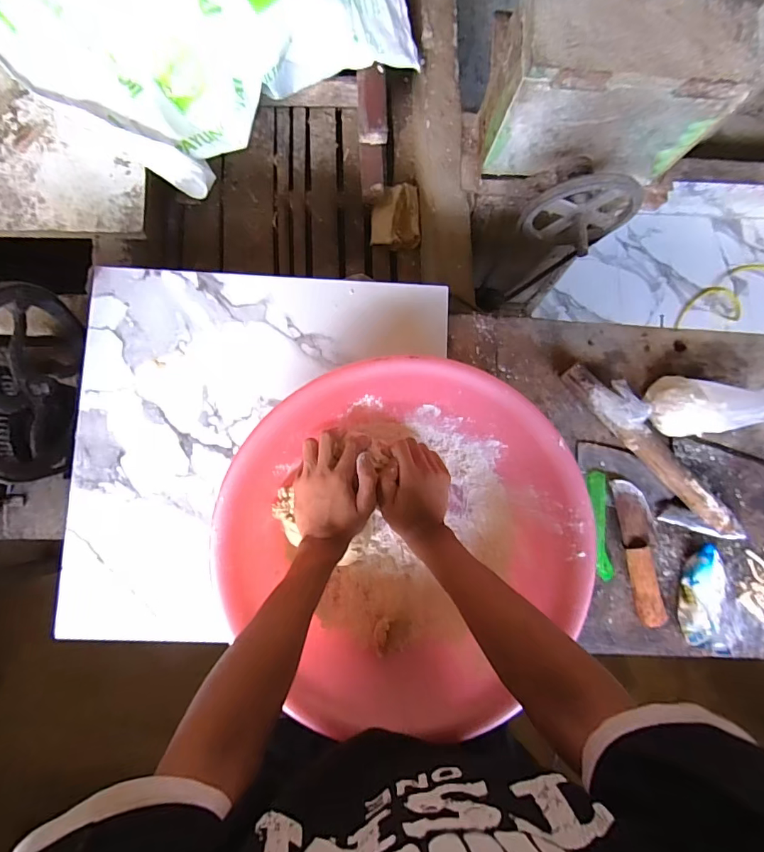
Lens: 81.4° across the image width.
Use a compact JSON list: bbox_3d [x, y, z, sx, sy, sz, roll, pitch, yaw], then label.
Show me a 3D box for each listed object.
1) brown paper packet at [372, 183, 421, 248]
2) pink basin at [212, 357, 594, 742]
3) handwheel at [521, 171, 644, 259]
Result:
[{"bbox_3d":[0.032,-0.486,1.032,0.112,0.039,0.138,-3,83,-5],"label":"brown paper packet"},{"bbox_3d":[0.027,0.128,0.549,0.387,0.132,0.390,1,83,-5],"label":"pink basin"},{"bbox_3d":[0.366,-0.368,0.818,0.193,0.173,0.071,-4,80,21],"label":"handwheel"}]

